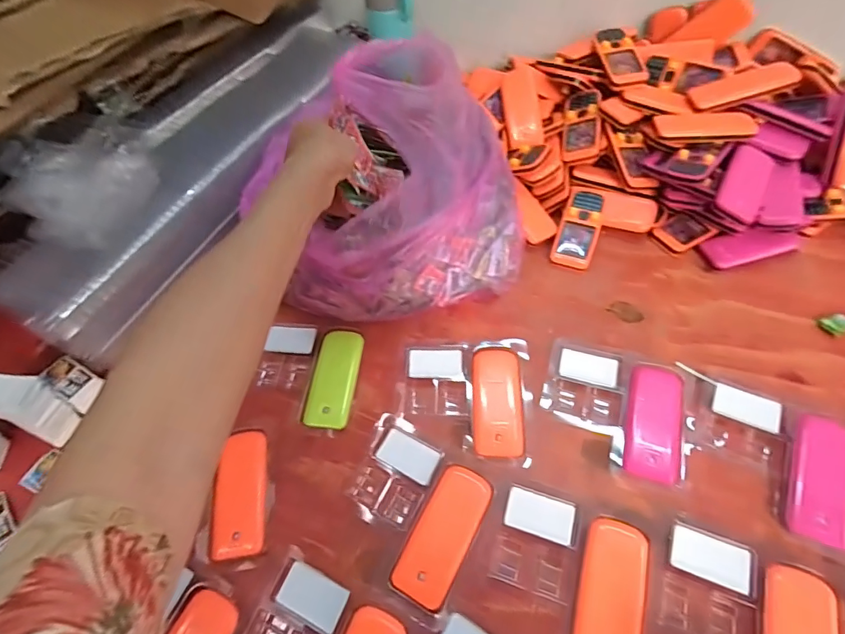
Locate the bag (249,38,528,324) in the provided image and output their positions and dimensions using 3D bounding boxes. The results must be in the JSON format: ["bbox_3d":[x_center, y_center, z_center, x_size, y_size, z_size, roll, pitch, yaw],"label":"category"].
[{"bbox_3d":[-0.003,-0.117,0.451,0.195,0.190,0.238,20,59,18],"label":"bag"}]

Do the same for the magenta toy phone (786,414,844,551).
[{"bbox_3d":[0.330,0.132,0.361,0.047,0.015,0.104,19,59,17],"label":"magenta toy phone"}]

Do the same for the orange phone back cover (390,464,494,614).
[{"bbox_3d":[0.017,0.175,0.358,0.046,0.010,0.103,23,60,20],"label":"orange phone back cover"}]

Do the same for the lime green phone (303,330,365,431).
[{"bbox_3d":[-0.087,0.061,0.443,0.042,0.015,0.101,5,56,8],"label":"lime green phone"}]

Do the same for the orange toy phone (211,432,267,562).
[{"bbox_3d":[-0.160,0.153,0.384,0.041,0.016,0.101,-8,55,0],"label":"orange toy phone"}]

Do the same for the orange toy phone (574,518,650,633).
[{"bbox_3d":[0.141,0.208,0.326,0.045,0.012,0.104,14,57,14],"label":"orange toy phone"}]

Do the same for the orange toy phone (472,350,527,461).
[{"bbox_3d":[0.072,0.078,0.419,0.046,0.010,0.107,0,55,5],"label":"orange toy phone"}]

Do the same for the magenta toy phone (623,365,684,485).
[{"bbox_3d":[0.209,0.094,0.396,0.045,0.012,0.104,13,57,14],"label":"magenta toy phone"}]

